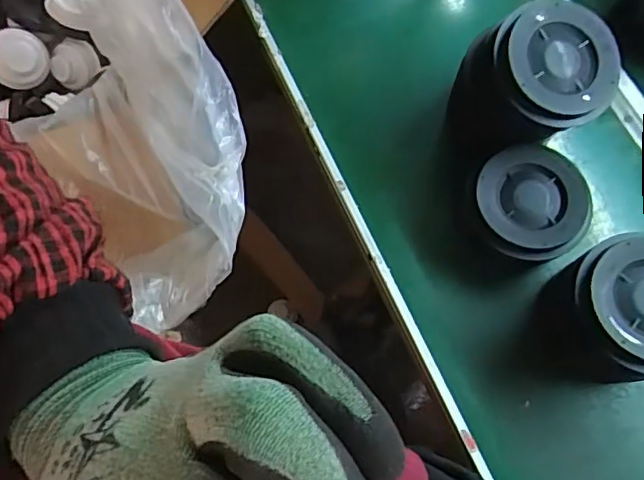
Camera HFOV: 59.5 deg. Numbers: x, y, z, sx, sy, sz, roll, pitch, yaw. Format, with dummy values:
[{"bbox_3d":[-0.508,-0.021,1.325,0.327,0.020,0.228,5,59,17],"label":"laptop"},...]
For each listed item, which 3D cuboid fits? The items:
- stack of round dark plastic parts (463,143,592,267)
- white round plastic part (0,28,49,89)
[{"bbox_3d":[0.201,-0.025,0.579,0.115,0.092,0.112,35,74,12],"label":"stack of round dark plastic parts"},{"bbox_3d":[-0.404,-0.240,0.748,0.074,0.054,0.067,-30,72,-10],"label":"white round plastic part"}]

